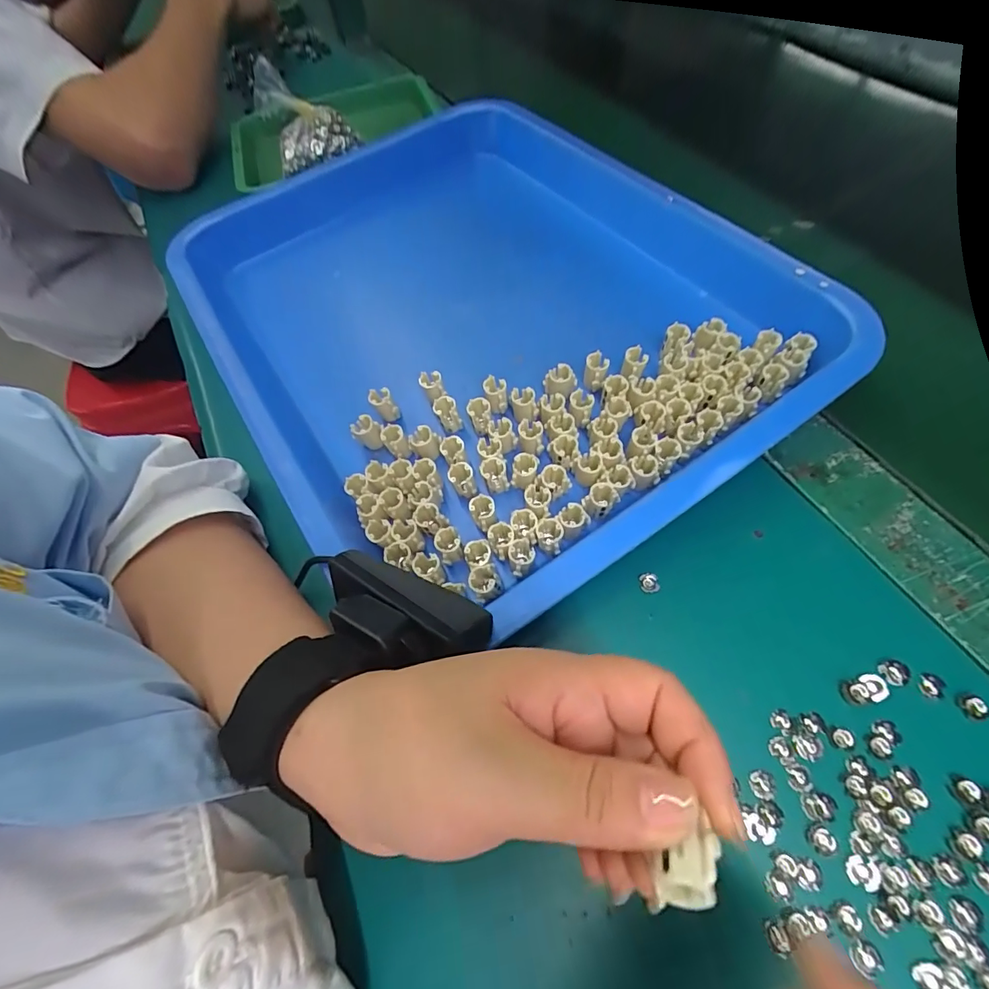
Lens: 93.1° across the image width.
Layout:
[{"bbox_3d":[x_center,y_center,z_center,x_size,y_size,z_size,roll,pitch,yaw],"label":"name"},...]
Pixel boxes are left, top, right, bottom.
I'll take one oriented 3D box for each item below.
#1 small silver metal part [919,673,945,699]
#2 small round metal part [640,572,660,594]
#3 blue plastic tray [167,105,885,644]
[{"bbox_3d":[0.198,0.086,0.211,0.010,0.004,0.011,-2,60,4],"label":"small silver metal part"},{"bbox_3d":[0.082,0.047,0.248,0.009,0.004,0.011,-3,60,4],"label":"small round metal part"},{"bbox_3d":[-0.011,-0.151,0.334,0.366,0.047,0.429,-31,62,-12],"label":"blue plastic tray"}]

